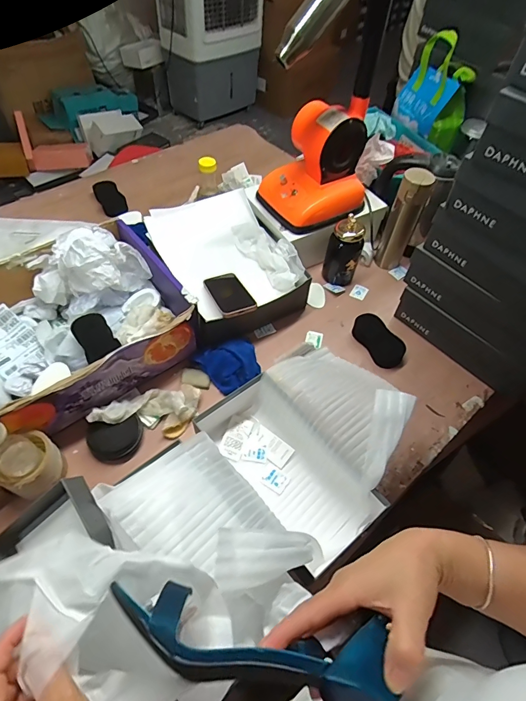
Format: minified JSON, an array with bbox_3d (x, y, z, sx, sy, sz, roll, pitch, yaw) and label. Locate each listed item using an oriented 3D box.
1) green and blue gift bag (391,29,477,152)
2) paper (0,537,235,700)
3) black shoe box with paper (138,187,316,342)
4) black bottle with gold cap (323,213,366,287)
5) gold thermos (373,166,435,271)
[{"bbox_3d":[0.472,-0.718,1.076,0.098,0.215,0.212,-16,58,-14],"label":"green and blue gift bag"},{"bbox_3d":[-0.175,0.233,0.340,0.283,0.102,0.119,10,55,3],"label":"paper"},{"bbox_3d":[-0.080,-0.193,0.891,0.261,0.114,0.332,-22,60,-18],"label":"black shoe box with paper"},{"bbox_3d":[0.189,-0.225,0.913,0.070,0.158,0.060,-10,57,-10],"label":"black bottle with gold cap"},{"bbox_3d":[0.329,-0.303,0.937,0.069,0.251,0.077,25,57,13],"label":"gold thermos"}]

